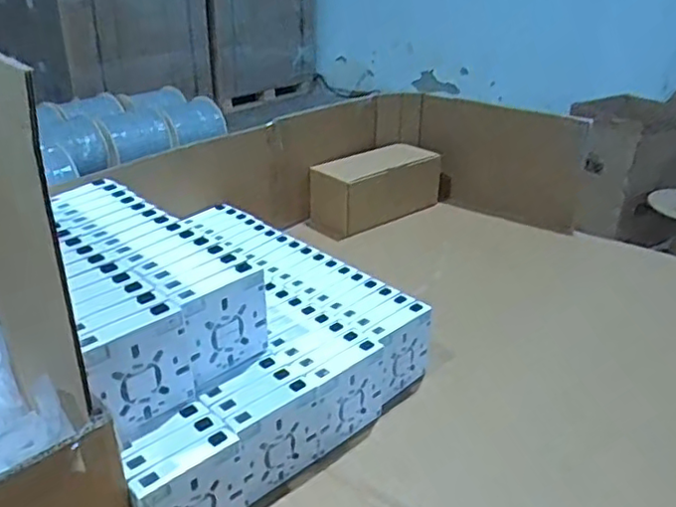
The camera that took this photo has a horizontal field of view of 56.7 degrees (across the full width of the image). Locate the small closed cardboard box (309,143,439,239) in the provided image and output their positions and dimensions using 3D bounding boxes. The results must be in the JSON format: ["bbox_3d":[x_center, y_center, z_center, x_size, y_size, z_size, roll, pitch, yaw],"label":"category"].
[{"bbox_3d":[0.060,-0.112,1.054,0.216,0.100,0.110,-20,34,-35],"label":"small closed cardboard box"}]

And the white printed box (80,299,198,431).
[{"bbox_3d":[-0.153,0.090,0.485,0.081,0.088,0.022,-24,37,-39],"label":"white printed box"}]

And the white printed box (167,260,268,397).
[{"bbox_3d":[-0.099,0.062,0.542,0.024,0.090,0.085,21,34,33],"label":"white printed box"}]

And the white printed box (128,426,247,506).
[{"bbox_3d":[-0.112,0.188,0.479,0.089,0.081,0.023,-22,35,-37],"label":"white printed box"}]

